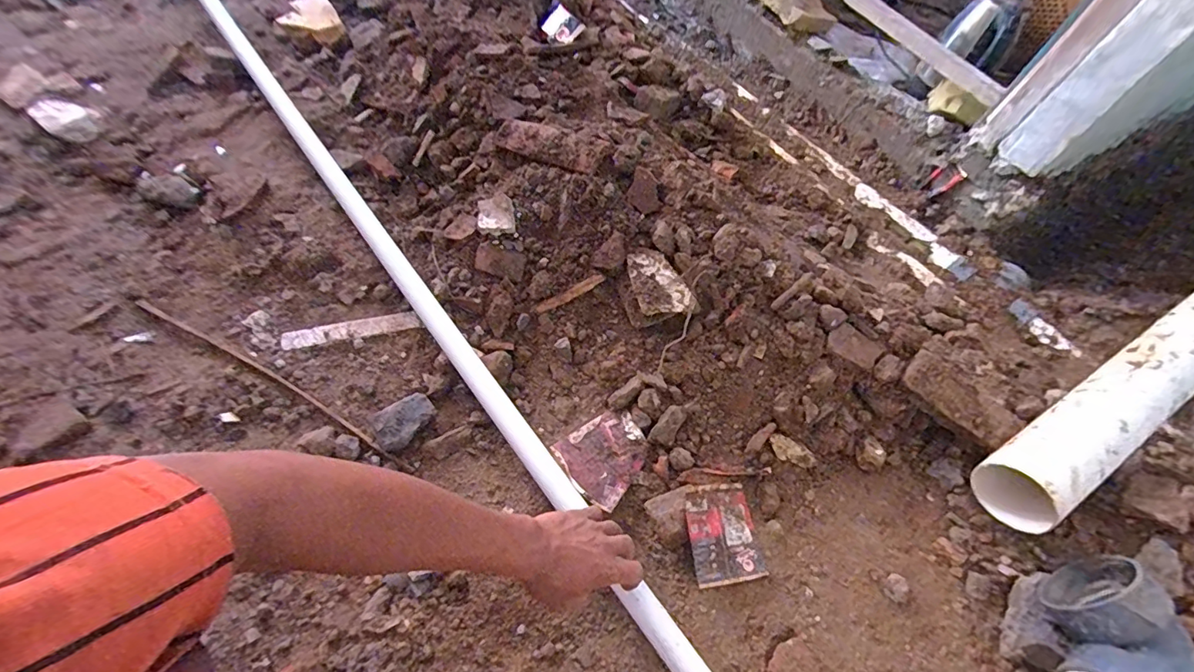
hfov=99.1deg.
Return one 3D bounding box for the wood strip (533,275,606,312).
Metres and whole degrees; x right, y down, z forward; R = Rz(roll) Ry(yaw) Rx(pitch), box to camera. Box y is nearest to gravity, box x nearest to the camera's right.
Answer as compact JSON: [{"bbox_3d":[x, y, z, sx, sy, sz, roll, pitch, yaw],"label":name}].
[{"bbox_3d":[-0.038,-0.059,0.717,0.105,0.007,0.013,-28,62,0],"label":"wood strip"}]

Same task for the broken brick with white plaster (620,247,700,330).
[{"bbox_3d":[0.076,-0.061,0.705,0.077,0.051,0.112,-20,61,-17],"label":"broken brick with white plaster"}]

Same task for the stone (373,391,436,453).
[{"bbox_3d":[-0.239,0.106,0.635,0.076,0.036,0.054,-36,69,-26],"label":"stone"}]

